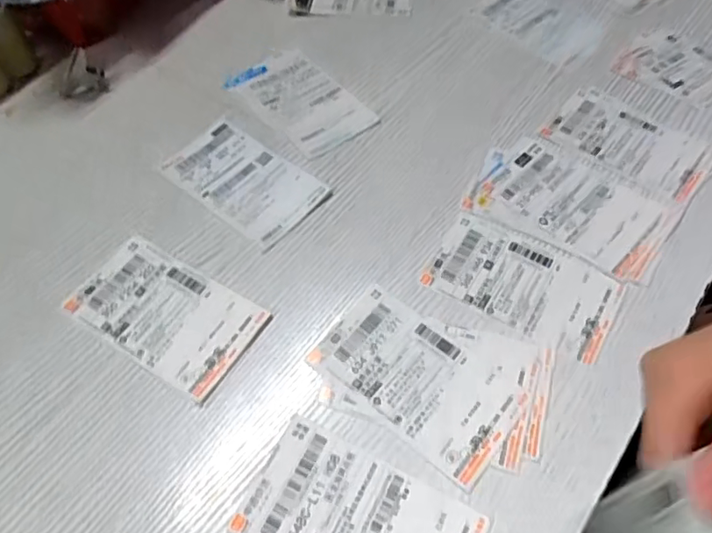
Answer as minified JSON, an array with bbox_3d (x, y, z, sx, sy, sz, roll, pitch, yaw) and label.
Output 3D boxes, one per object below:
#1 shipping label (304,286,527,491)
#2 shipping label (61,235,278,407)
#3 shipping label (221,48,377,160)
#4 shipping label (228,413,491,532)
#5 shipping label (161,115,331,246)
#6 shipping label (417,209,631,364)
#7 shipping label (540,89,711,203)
[{"bbox_3d":[0.038,0.069,0.366,0.127,0.004,0.080,29,62,18],"label":"shipping label"},{"bbox_3d":[-0.135,0.031,0.398,0.132,0.004,0.078,28,62,18],"label":"shipping label"},{"bbox_3d":[-0.052,-0.153,0.517,0.076,0.006,0.138,-37,64,-21],"label":"shipping label"},{"bbox_3d":[0.002,0.145,0.319,0.131,0.004,0.074,24,61,16],"label":"shipping label"},{"bbox_3d":[-0.094,-0.072,0.465,0.132,0.004,0.075,35,64,21],"label":"shipping label"},{"bbox_3d":[0.120,0.010,0.408,0.126,0.004,0.079,27,62,17],"label":"shipping label"},{"bbox_3d":[0.231,-0.104,0.479,0.130,0.004,0.087,34,64,21],"label":"shipping label"}]

